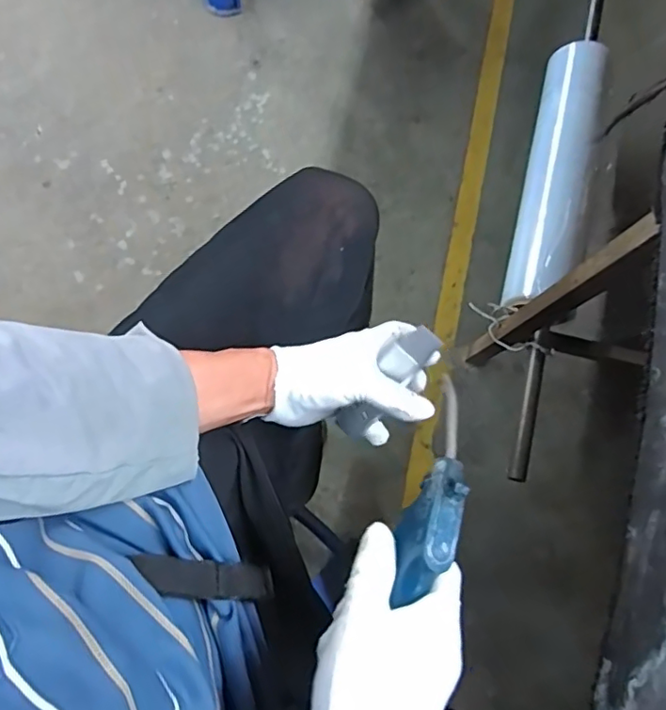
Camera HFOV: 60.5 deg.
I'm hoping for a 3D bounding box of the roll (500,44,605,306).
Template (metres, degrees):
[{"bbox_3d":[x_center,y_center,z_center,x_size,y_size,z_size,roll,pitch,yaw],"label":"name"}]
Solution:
[{"bbox_3d":[0.355,-0.283,0.883,0.098,0.096,0.440,13,78,2],"label":"roll"}]

